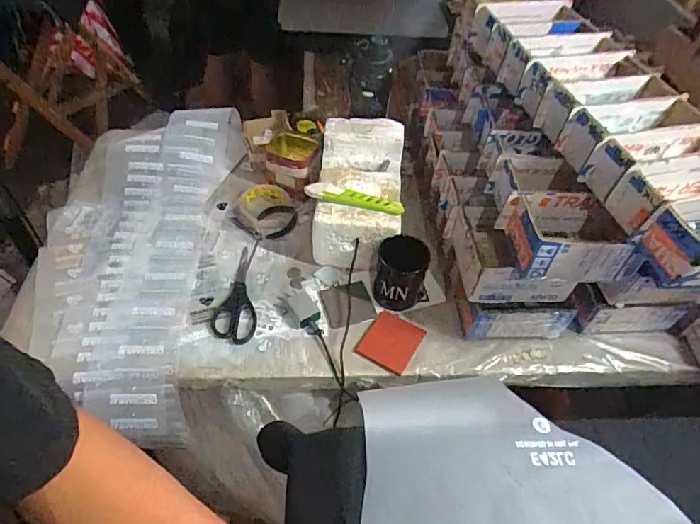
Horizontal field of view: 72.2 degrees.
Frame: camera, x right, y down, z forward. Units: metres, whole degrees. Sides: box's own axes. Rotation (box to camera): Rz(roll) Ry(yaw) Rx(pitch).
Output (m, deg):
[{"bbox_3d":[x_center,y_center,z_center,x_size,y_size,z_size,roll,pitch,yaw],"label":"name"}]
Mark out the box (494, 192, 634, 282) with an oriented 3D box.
[{"bbox_3d":[0.285,-0.034,0.640,0.141,0.073,0.103,1,49,-6],"label":"box"}]

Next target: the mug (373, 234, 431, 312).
[{"bbox_3d":[0.079,0.016,0.761,0.078,0.105,0.076,14,49,5],"label":"mug"}]

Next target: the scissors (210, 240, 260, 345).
[{"bbox_3d":[-0.182,0.046,0.791,0.067,0.018,0.212,2,49,-5],"label":"scissors"}]

